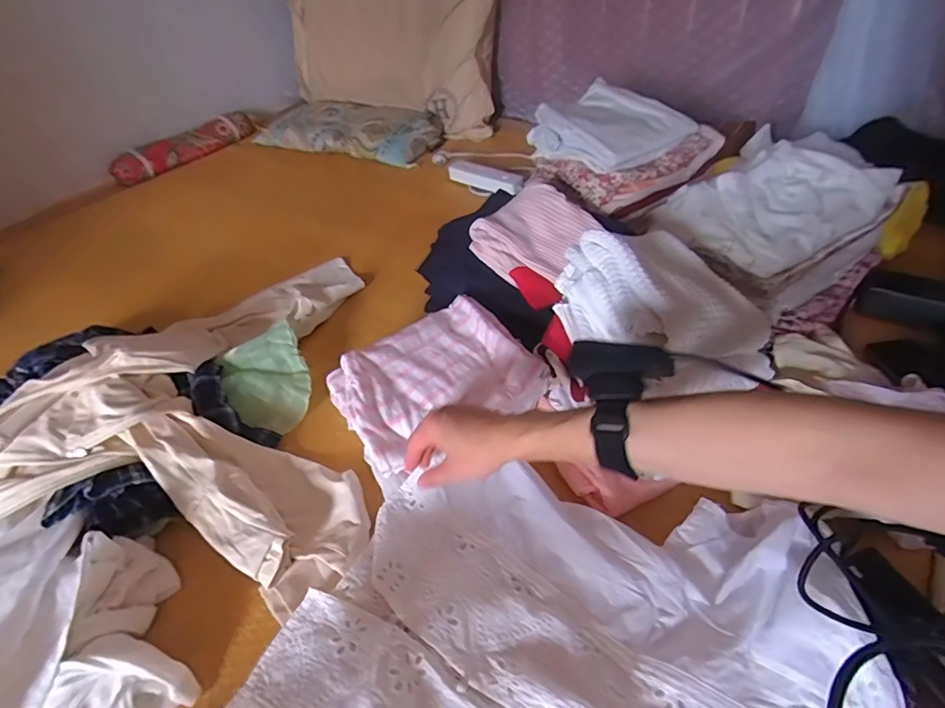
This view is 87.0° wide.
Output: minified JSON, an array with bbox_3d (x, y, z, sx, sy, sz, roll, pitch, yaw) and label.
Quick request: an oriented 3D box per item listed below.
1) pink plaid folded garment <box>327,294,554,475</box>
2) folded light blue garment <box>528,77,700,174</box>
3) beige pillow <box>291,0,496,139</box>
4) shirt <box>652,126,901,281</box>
[{"bbox_3d":[-0.046,0.022,0.584,0.218,0.051,0.170,-26,47,-18],"label":"pink plaid folded garment"},{"bbox_3d":[0.212,-0.365,0.794,0.177,0.061,0.196,-32,49,-23],"label":"folded light blue garment"},{"bbox_3d":[-0.226,-0.844,1.343,0.681,0.344,0.207,29,54,33],"label":"beige pillow"},{"bbox_3d":[0.408,-0.214,0.660,0.293,0.066,0.173,-28,48,-20],"label":"shirt"}]

